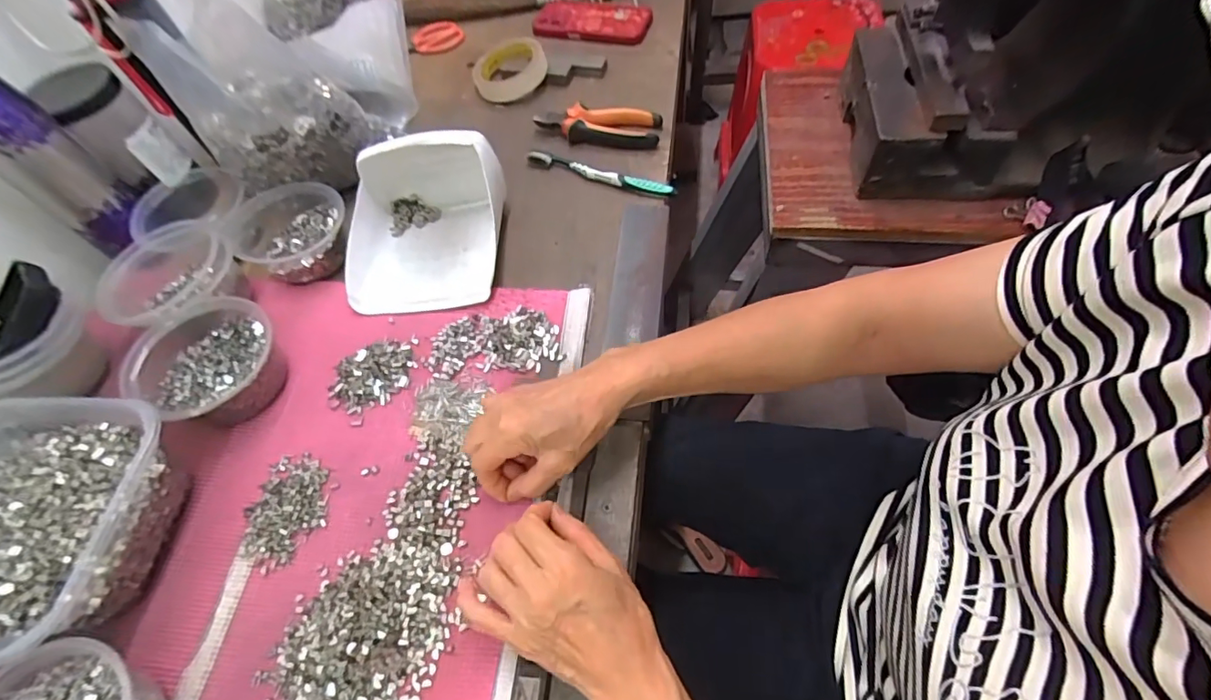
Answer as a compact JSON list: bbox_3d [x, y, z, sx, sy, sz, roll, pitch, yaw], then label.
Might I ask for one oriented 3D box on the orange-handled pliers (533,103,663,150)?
[{"bbox_3d":[-0.009,-0.269,0.619,0.146,0.018,0.049,8,60,11],"label":"orange-handled pliers"}]

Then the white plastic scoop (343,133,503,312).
[{"bbox_3d":[-0.186,-0.139,0.521,0.159,0.078,0.187,-3,59,4],"label":"white plastic scoop"}]

